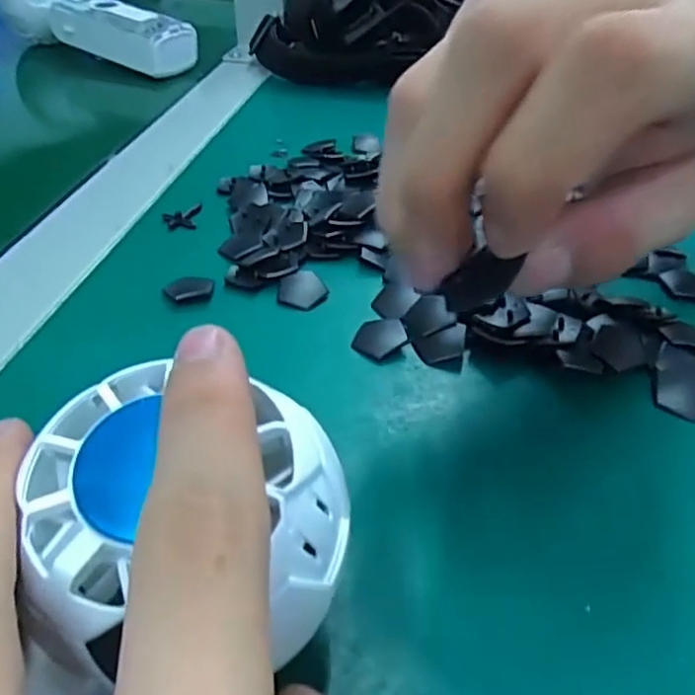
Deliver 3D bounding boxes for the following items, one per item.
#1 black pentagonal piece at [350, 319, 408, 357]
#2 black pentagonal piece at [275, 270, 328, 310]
[{"bbox_3d":[0.011,-0.003,0.227,0.019,0.004,0.019,-5,40,-7],"label":"black pentagonal piece"},{"bbox_3d":[-0.018,-0.022,0.244,0.018,0.006,0.016,-19,44,-22],"label":"black pentagonal piece"}]

